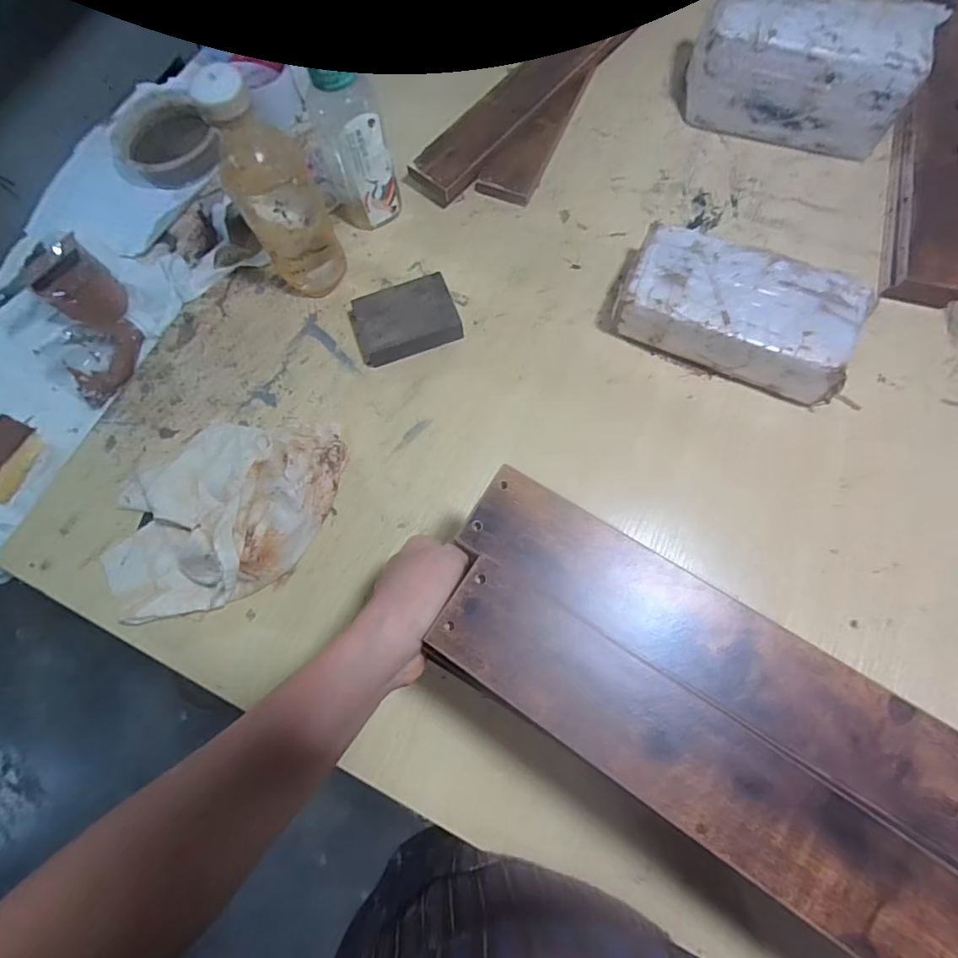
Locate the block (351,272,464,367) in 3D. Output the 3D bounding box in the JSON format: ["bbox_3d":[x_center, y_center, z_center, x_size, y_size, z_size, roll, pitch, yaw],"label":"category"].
[{"bbox_3d":[-0.074,-0.160,0.517,0.101,0.029,0.072,-21,73,-4],"label":"block"}]

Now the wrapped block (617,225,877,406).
[{"bbox_3d":[0.243,-0.157,0.487,0.212,0.066,0.108,23,75,9],"label":"wrapped block"}]

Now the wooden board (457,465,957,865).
[{"bbox_3d":[0.192,0.129,0.282,0.448,0.008,0.061,32,77,11],"label":"wooden board"}]

